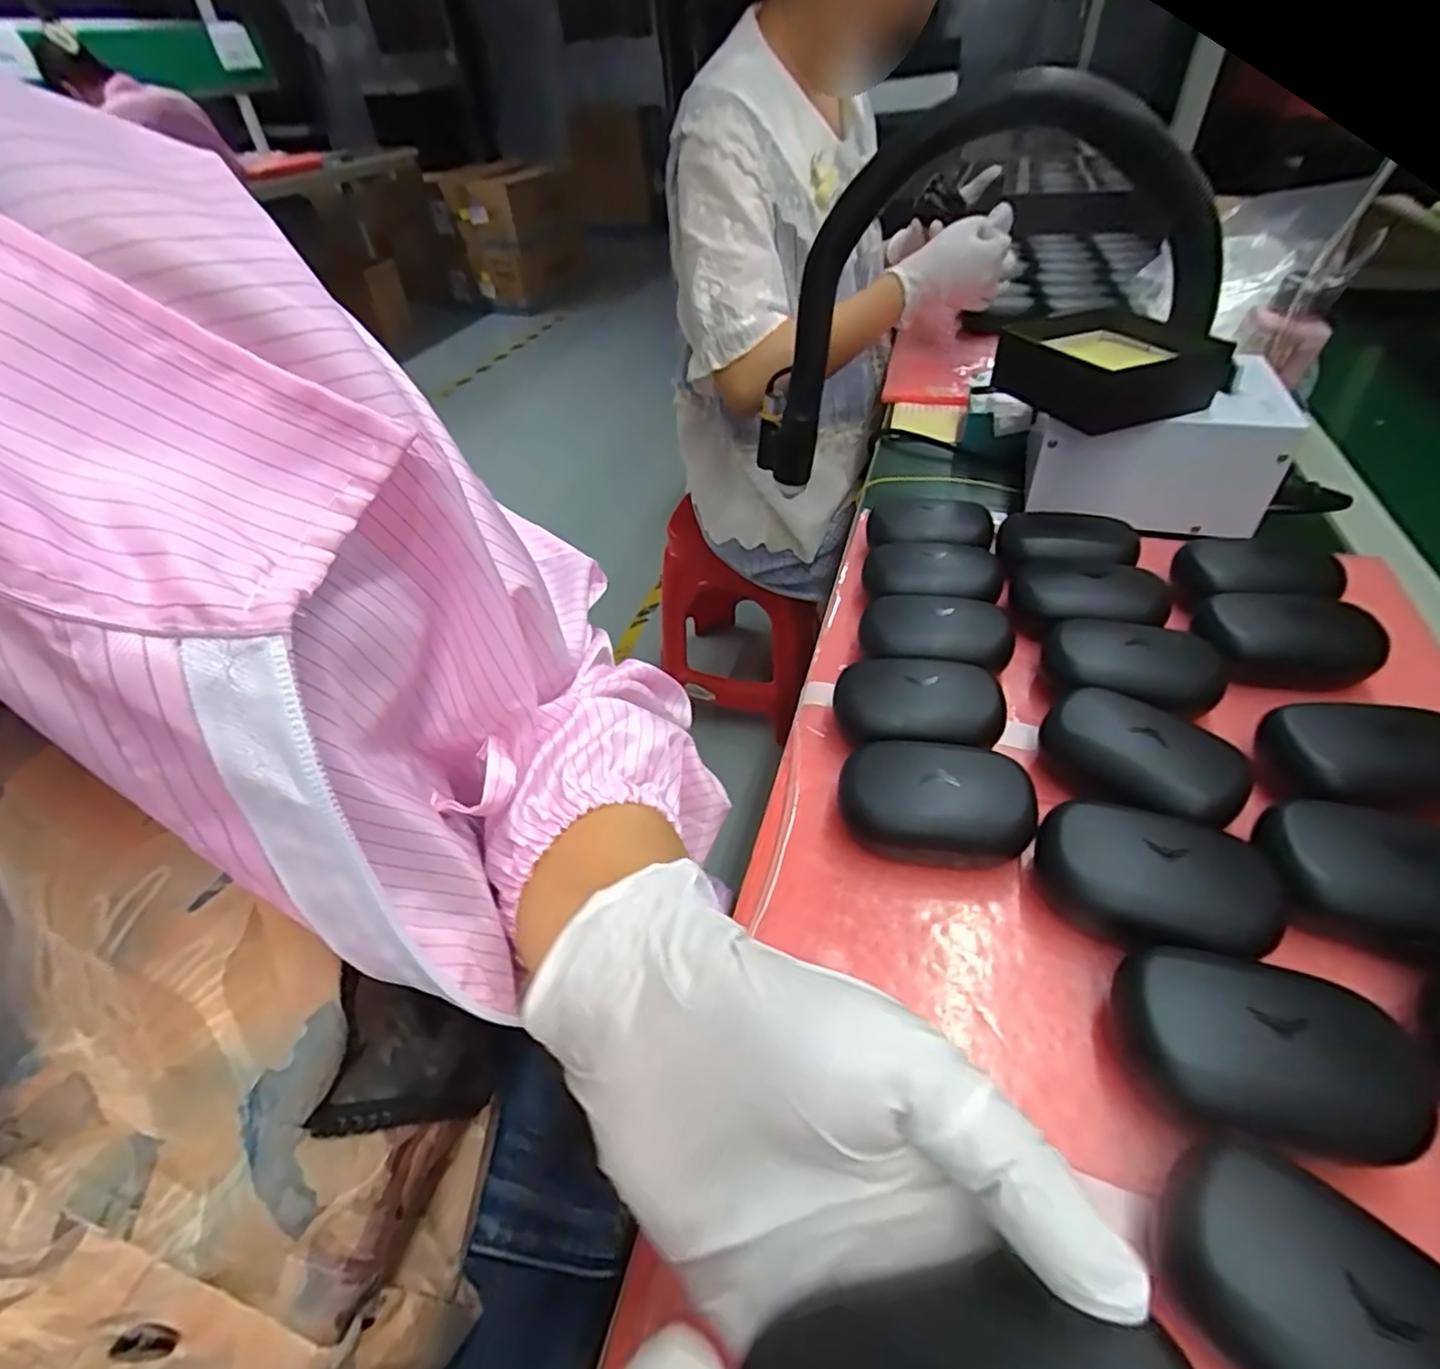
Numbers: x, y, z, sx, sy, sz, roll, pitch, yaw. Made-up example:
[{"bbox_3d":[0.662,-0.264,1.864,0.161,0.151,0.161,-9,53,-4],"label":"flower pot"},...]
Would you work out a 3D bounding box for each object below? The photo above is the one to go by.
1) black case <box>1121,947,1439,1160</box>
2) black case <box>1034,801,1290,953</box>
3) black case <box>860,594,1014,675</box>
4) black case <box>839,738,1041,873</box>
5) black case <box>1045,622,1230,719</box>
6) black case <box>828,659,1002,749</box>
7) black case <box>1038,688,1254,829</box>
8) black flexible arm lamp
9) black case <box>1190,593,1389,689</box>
[{"bbox_3d":[0.184,0.125,0.227,0.082,0.035,0.059,8,45,13],"label":"black case"},{"bbox_3d":[0.177,0.081,0.274,0.083,0.034,0.059,11,46,17],"label":"black case"},{"bbox_3d":[0.128,-0.026,0.391,0.086,0.030,0.053,10,46,15],"label":"black case"},{"bbox_3d":[0.100,0.055,0.311,0.085,0.038,0.056,11,46,16],"label":"black case"},{"bbox_3d":[0.223,-0.005,0.359,0.084,0.035,0.044,11,46,17],"label":"black case"},{"bbox_3d":[0.105,0.015,0.355,0.083,0.037,0.055,2,44,8],"label":"black case"},{"bbox_3d":[0.201,0.036,0.318,0.084,0.036,0.052,30,54,31],"label":"black case"},{"bbox_3d":[0.208,-0.290,0.510,0.324,0.252,0.199,22,50,26],"label":"black flexible arm lamp"},{"bbox_3d":[0.315,-0.025,0.368,0.078,0.033,0.044,6,45,11],"label":"black case"}]

